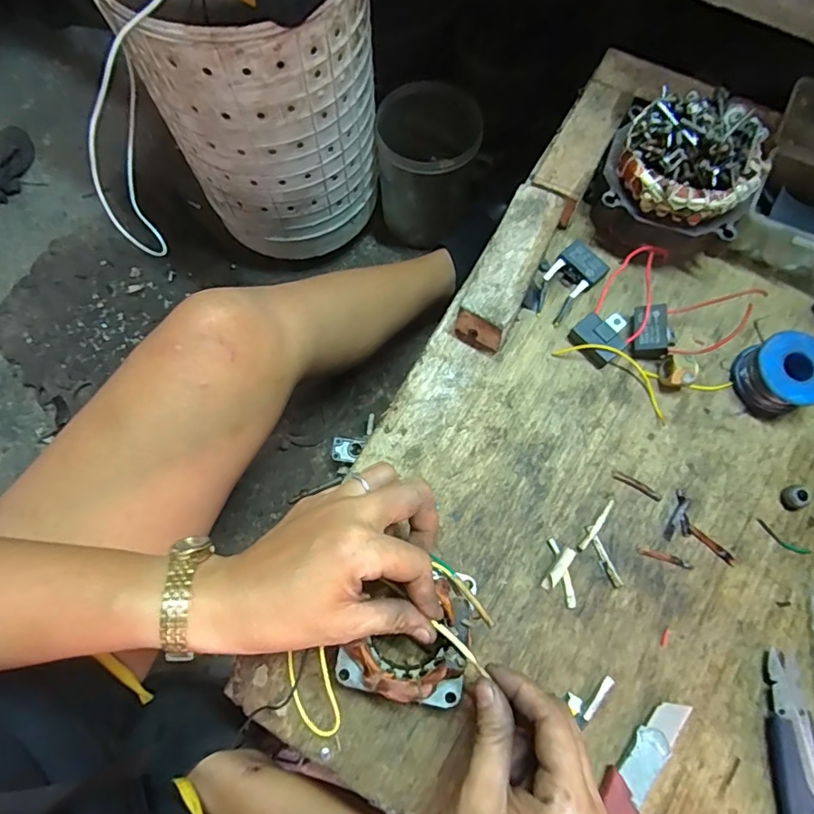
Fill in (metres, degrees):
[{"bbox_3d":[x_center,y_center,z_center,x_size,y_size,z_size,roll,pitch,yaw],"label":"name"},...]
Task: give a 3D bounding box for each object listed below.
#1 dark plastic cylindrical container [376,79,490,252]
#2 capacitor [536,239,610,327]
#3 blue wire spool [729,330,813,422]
[{"bbox_3d":[0.038,-0.334,0.742,0.148,0.181,0.129,3,72,2],"label":"dark plastic cylindrical container"},{"bbox_3d":[0.126,-0.098,0.407,0.064,0.015,0.036,-43,76,-12],"label":"capacitor"},{"bbox_3d":[0.273,-0.024,0.375,0.050,0.034,0.053,0,72,1],"label":"blue wire spool"}]

